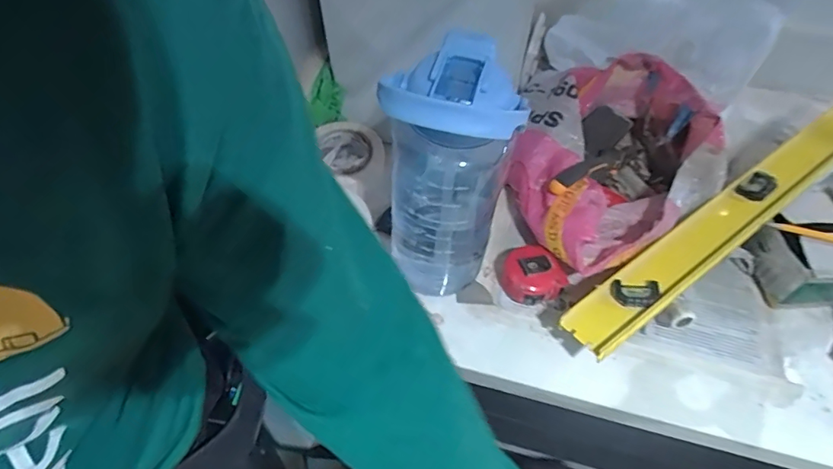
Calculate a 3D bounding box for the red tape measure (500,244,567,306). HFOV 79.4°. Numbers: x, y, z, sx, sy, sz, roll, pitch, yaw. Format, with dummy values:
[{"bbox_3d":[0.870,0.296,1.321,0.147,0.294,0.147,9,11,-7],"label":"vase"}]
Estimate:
[{"bbox_3d":[0.129,0.049,0.576,0.058,0.051,0.062,1,56,-2],"label":"red tape measure"}]

